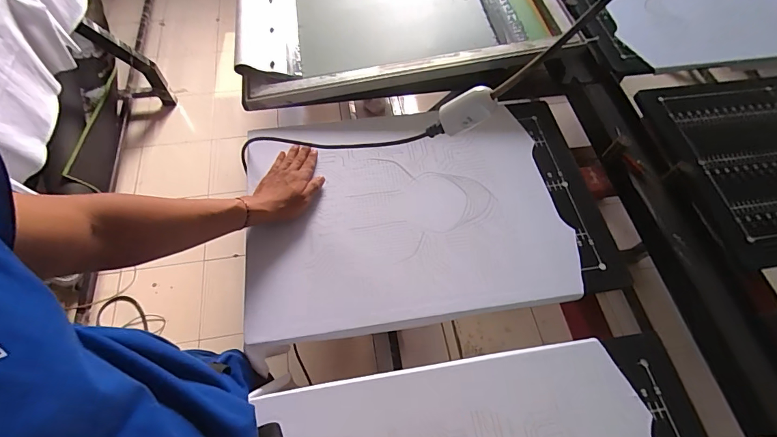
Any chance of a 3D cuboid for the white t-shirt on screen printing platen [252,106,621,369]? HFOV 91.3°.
[{"bbox_3d":[0.058,-0.021,0.658,0.595,0.030,0.405,-10,62,-8],"label":"white t-shirt on screen printing platen"}]

